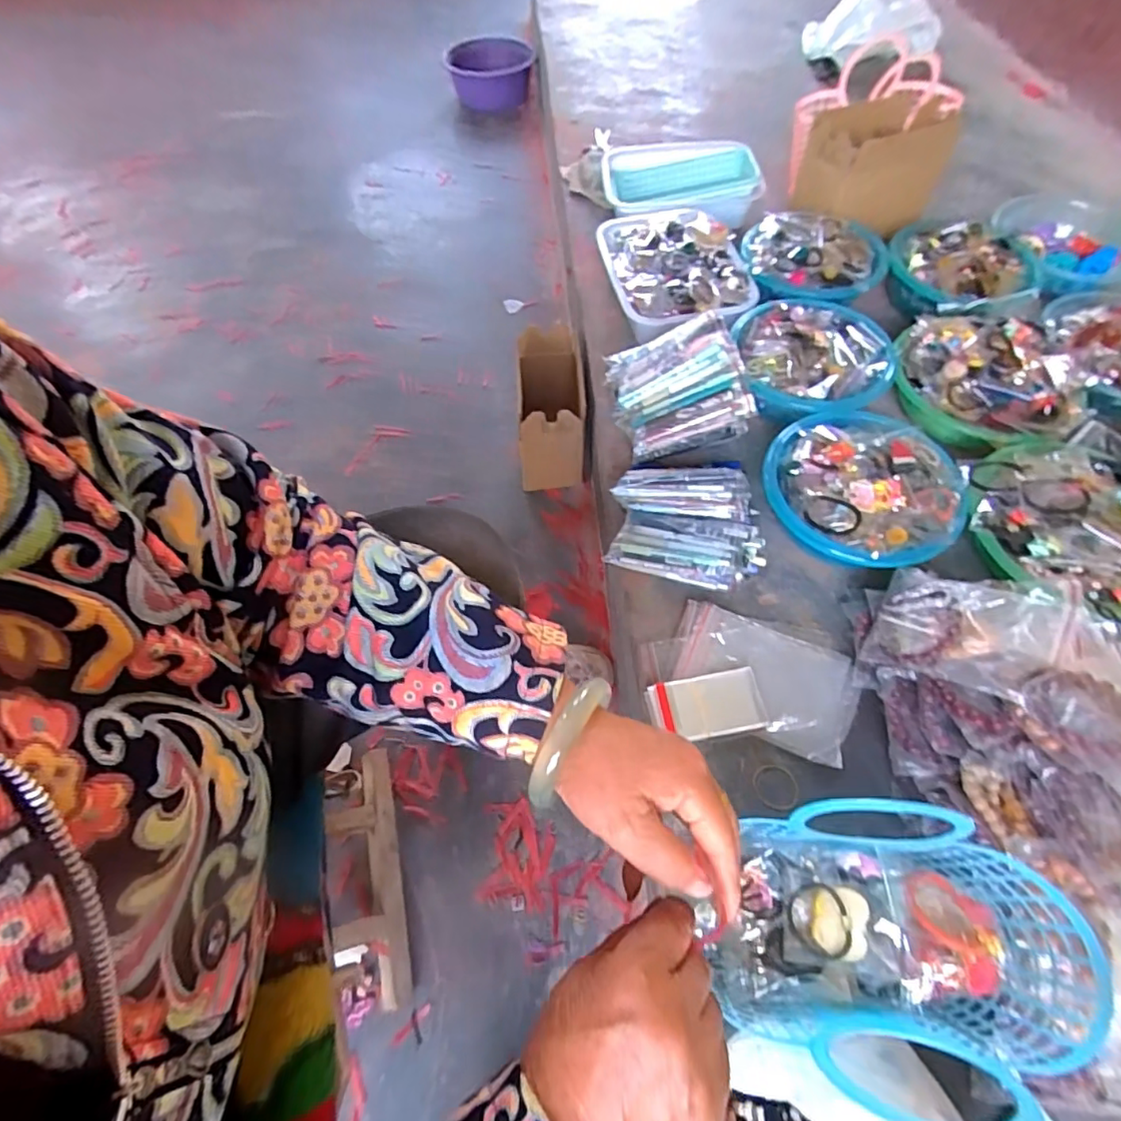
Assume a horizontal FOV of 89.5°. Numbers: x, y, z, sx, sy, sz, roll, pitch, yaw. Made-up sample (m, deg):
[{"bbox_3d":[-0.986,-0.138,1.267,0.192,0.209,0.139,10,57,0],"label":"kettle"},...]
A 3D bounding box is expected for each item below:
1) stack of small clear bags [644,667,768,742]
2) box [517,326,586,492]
[{"bbox_3d":[0.160,0.157,0.614,0.113,0.006,0.065,-9,61,-4],"label":"stack of small clear bags"},{"bbox_3d":[-0.019,-0.267,0.994,0.109,0.175,0.226,-4,60,-1],"label":"box"}]

